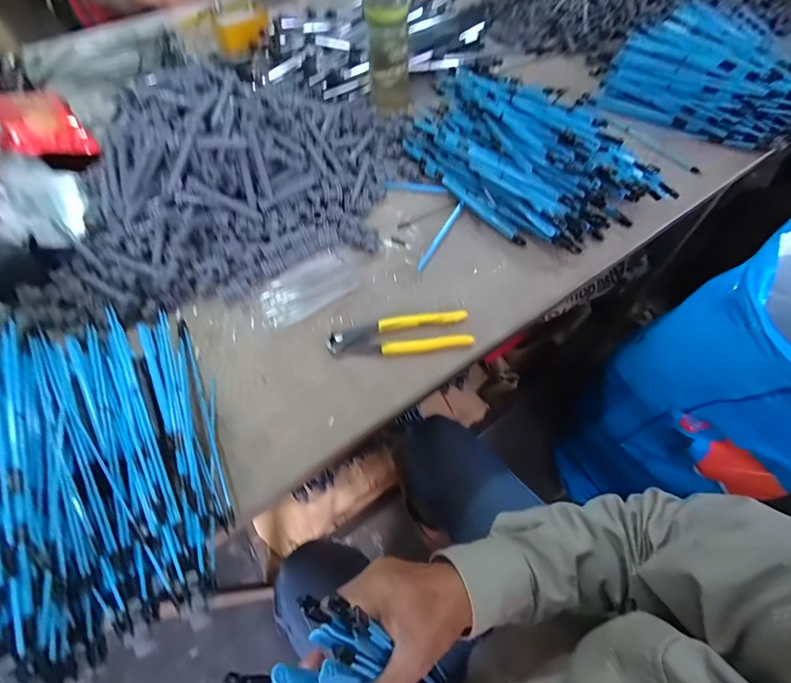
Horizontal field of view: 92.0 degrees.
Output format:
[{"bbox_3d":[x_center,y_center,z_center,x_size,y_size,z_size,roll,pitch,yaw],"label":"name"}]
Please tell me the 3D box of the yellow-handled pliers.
[{"bbox_3d":[0.005,-0.007,0.451,0.164,0.014,0.050,-7,59,-3],"label":"yellow-handled pliers"}]

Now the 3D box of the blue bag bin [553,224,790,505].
[{"bbox_3d":[0.655,0.147,0.745,0.421,0.740,0.359,-22,61,-11],"label":"blue bag bin"}]

